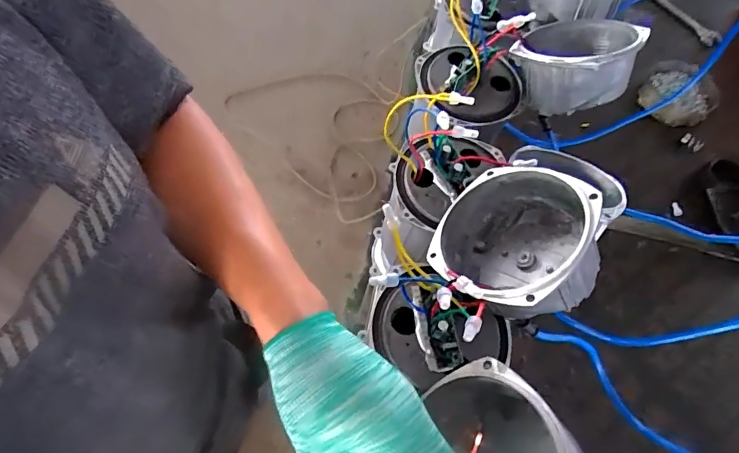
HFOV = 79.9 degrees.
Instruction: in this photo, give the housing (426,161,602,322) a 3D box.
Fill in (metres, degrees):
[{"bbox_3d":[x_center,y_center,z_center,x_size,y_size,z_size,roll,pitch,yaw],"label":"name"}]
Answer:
[{"bbox_3d":[0.128,0.022,0.399,0.147,0.090,0.147,-19,38,15],"label":"housing"}]

